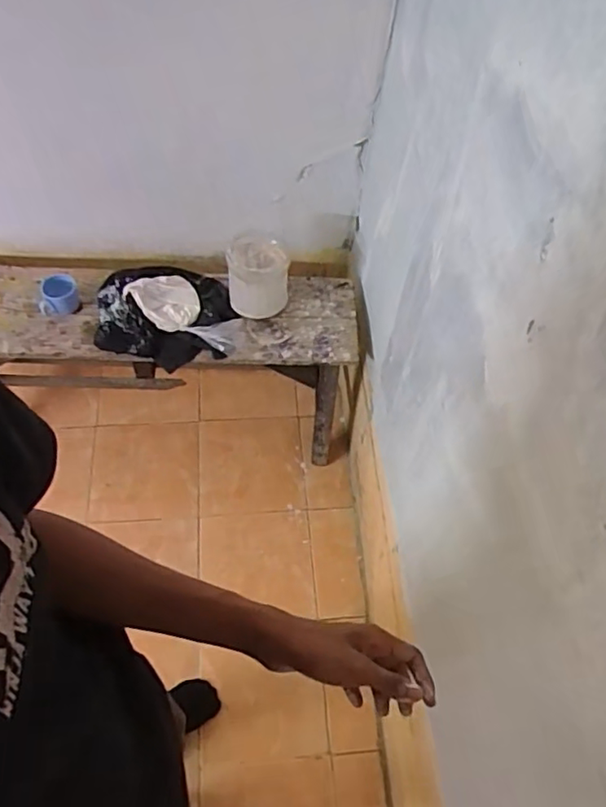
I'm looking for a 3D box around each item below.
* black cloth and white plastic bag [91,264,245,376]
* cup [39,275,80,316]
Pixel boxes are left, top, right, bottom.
[{"bbox_3d":[-0.318,-0.210,1.441,0.324,0.098,0.261,-3,60,-6],"label":"black cloth and white plastic bag"},{"bbox_3d":[-0.574,-0.254,1.432,0.088,0.061,0.083,2,59,-3],"label":"cup"}]

